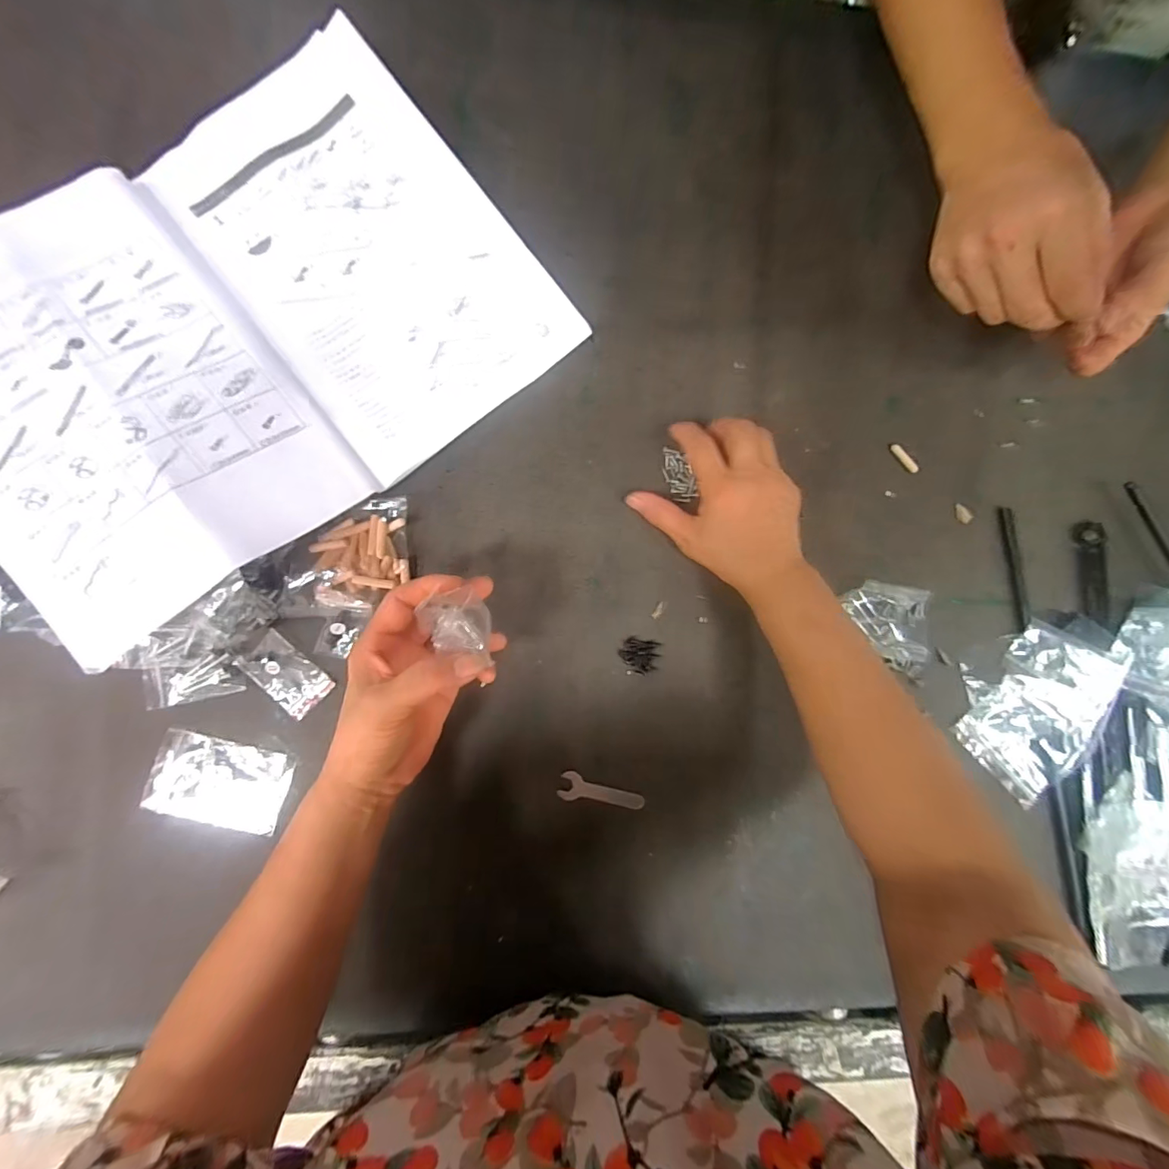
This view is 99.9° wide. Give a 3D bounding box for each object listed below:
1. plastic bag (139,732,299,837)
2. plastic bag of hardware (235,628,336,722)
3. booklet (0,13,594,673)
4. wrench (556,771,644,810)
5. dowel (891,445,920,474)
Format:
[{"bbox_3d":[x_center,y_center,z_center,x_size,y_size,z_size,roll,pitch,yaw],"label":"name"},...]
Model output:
[{"bbox_3d":[-0.261,0.144,0.354,0.090,0.005,0.060,15,87,-5],"label":"plastic bag"},{"bbox_3d":[-0.217,0.065,0.356,0.038,0.007,0.060,-44,93,-5],"label":"plastic bag of hardware"},{"bbox_3d":[-0.230,-0.179,0.328,0.389,0.061,0.283,-41,93,-6],"label":"booklet"},{"bbox_3d":[0.014,0.162,0.381,0.067,0.004,0.021,16,87,-5],"label":"wrench"},{"bbox_3d":[0.267,-0.104,0.409,0.031,0.007,0.008,43,85,-3],"label":"dowel"}]

